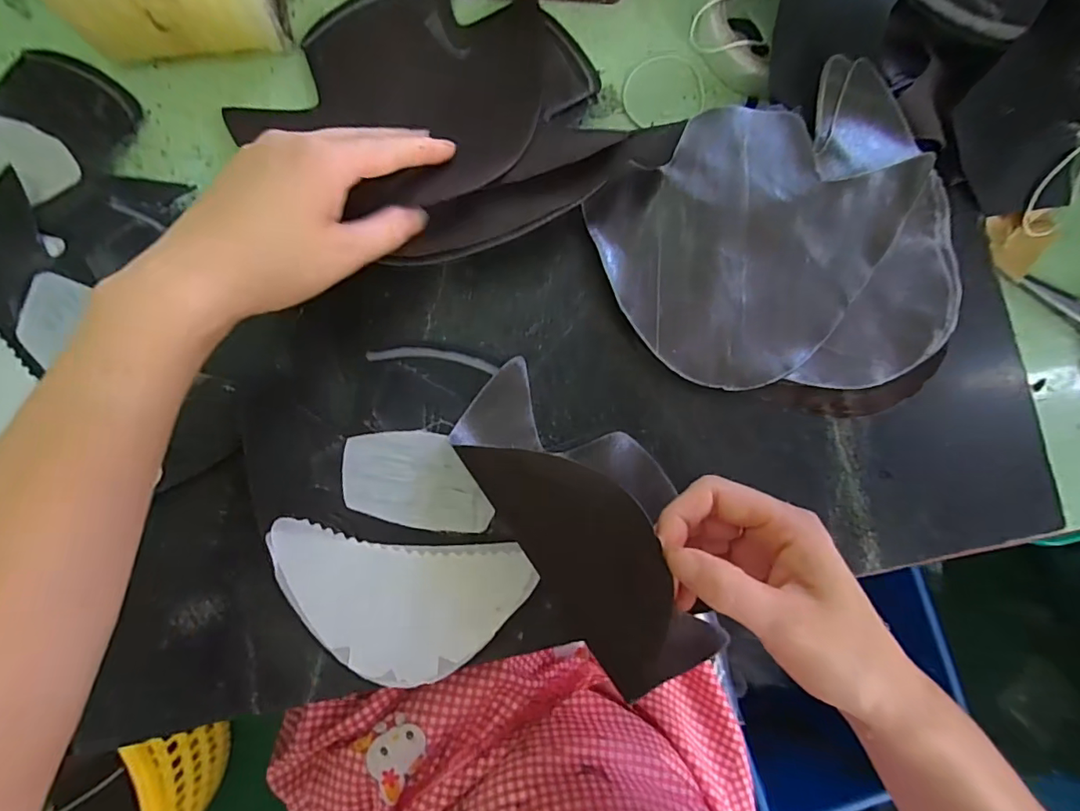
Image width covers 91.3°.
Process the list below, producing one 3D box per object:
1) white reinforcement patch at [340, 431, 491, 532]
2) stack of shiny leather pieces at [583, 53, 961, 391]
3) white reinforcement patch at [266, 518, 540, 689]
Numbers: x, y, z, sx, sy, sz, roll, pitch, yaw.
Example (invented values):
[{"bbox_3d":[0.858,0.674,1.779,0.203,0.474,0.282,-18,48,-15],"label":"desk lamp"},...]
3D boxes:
[{"bbox_3d":[-0.070,0.043,0.305,0.083,0.004,0.054,4,87,-4],"label":"white reinforcement patch"},{"bbox_3d":[0.141,-0.097,0.315,0.198,0.019,0.179,-15,85,-2],"label":"stack of shiny leather pieces"},{"bbox_3d":[-0.080,0.114,0.298,0.142,0.005,0.079,7,85,-2],"label":"white reinforcement patch"}]

